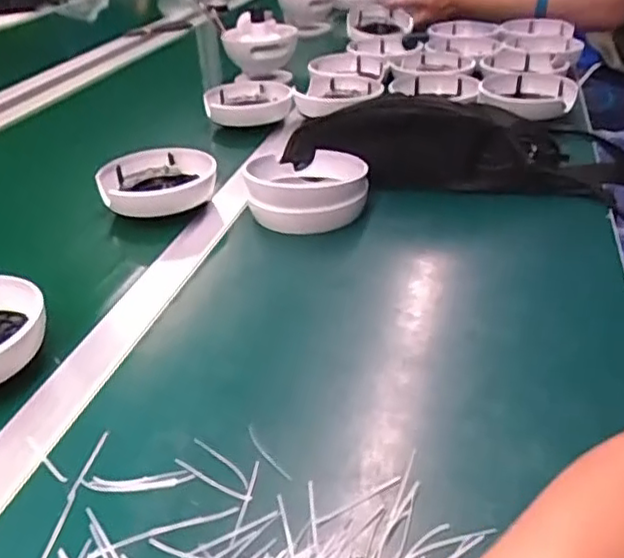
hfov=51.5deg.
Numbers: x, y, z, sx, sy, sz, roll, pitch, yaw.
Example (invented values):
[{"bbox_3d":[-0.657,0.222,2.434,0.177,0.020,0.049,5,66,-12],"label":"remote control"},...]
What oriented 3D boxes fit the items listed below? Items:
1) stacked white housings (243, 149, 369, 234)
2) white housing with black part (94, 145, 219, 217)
[{"bbox_3d":[-0.004,-0.091,0.626,0.107,0.045,0.112,-4,32,-2],"label":"stacked white housings"},{"bbox_3d":[-0.159,-0.097,0.656,0.111,0.037,0.101,-2,32,2],"label":"white housing with black part"}]

